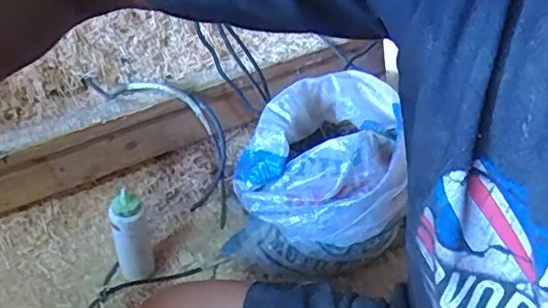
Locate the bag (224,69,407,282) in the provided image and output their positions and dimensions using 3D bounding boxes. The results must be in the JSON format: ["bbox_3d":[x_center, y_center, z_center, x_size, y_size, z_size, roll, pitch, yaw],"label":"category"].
[{"bbox_3d":[0.068,0.033,0.873,0.249,0.257,0.236,11,43,17],"label":"bag"}]

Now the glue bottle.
[{"bbox_3d":[-0.223,0.132,0.871,0.051,0.181,0.044,-8,39,-13],"label":"glue bottle"}]

